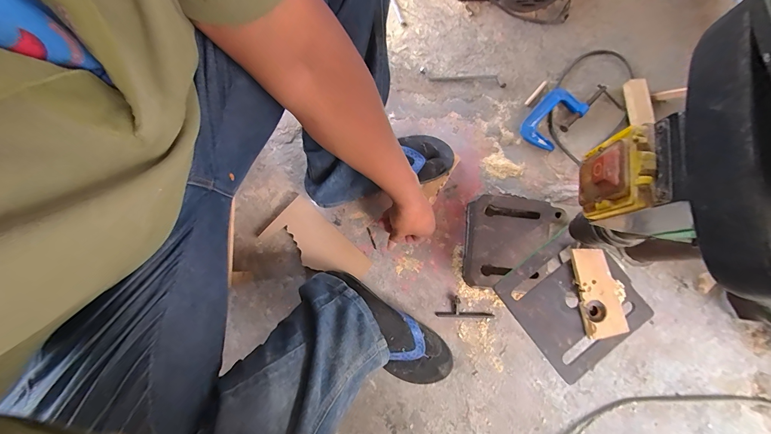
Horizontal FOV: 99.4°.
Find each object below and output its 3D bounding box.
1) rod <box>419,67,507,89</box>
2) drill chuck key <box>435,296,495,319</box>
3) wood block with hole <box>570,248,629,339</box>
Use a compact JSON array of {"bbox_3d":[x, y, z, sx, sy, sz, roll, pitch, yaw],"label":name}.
[{"bbox_3d":[0.163,-0.293,0.693,0.180,0.007,0.028,8,80,3],"label":"rod"},{"bbox_3d":[0.153,0.173,0.624,0.110,0.010,0.038,2,80,2],"label":"drill chuck key"},{"bbox_3d":[0.287,0.101,0.446,0.049,0.017,0.115,-7,79,-2],"label":"wood block with hole"}]

